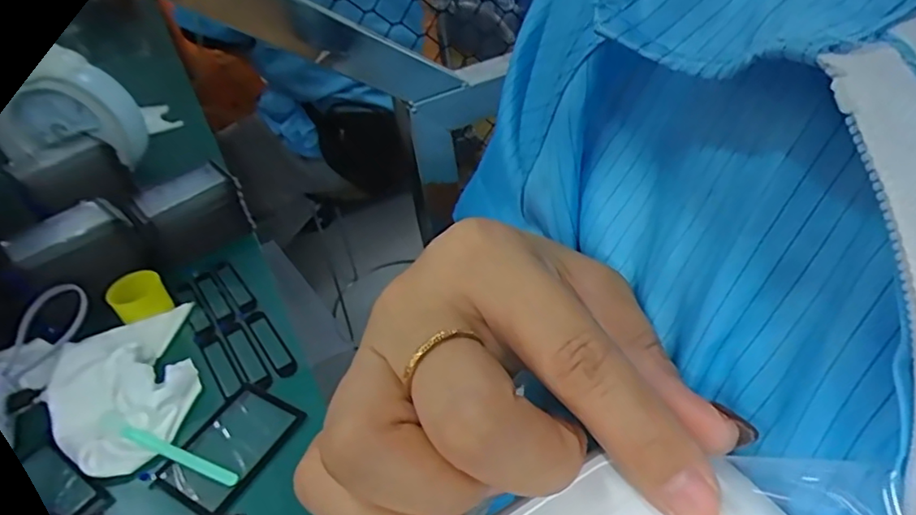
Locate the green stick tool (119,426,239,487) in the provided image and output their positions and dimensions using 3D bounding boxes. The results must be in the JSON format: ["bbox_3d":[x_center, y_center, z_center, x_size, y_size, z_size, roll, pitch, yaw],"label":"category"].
[{"bbox_3d":[-0.178,0.123,0.377,0.097,0.004,0.009,13,45,22],"label":"green stick tool"}]

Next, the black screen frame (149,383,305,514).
[{"bbox_3d":[-0.145,0.119,0.379,0.059,0.007,0.080,19,47,27],"label":"black screen frame"}]

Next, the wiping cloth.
[{"bbox_3d":[-0.233,0.086,0.413,0.092,0.020,0.130,-22,43,-18],"label":"wiping cloth"}]

